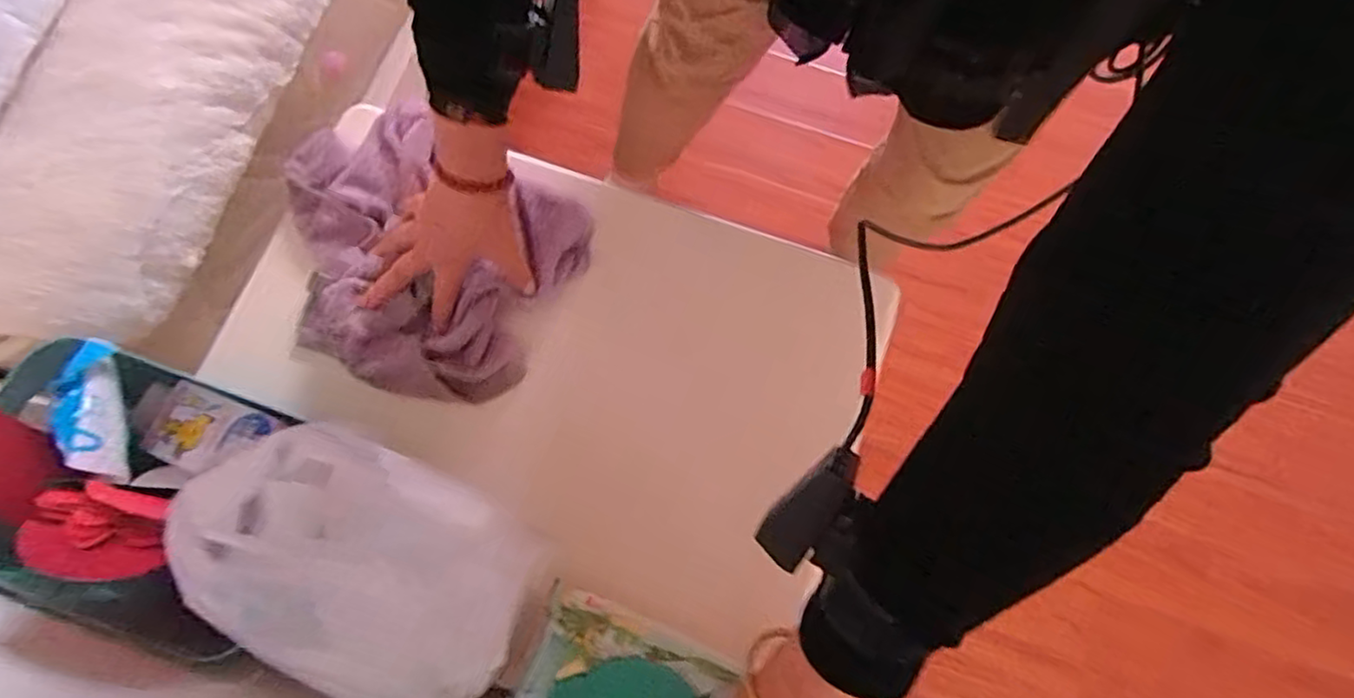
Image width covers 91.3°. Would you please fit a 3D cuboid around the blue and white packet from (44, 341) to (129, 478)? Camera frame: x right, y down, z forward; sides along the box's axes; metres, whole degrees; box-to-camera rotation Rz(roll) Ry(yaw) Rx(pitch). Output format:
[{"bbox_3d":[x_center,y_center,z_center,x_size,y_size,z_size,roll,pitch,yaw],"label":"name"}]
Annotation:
[{"bbox_3d":[-0.381,0.038,0.425,0.018,0.046,0.090,-14,77,-4],"label":"blue and white packet"}]

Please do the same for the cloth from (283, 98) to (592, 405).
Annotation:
[{"bbox_3d":[-0.233,-0.095,0.569,0.277,0.045,0.238,27,77,6],"label":"cloth"}]

